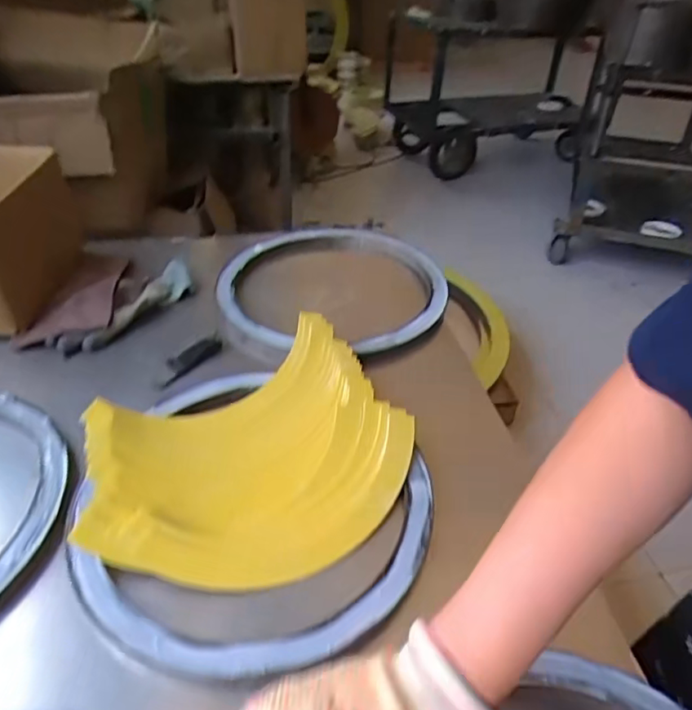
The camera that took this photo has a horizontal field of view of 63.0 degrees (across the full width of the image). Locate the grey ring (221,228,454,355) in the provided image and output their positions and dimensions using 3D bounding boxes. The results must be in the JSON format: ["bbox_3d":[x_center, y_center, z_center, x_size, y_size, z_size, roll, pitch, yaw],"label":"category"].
[{"bbox_3d":[-0.015,-0.108,0.854,0.324,0.044,0.328,1,39,-1],"label":"grey ring"}]

